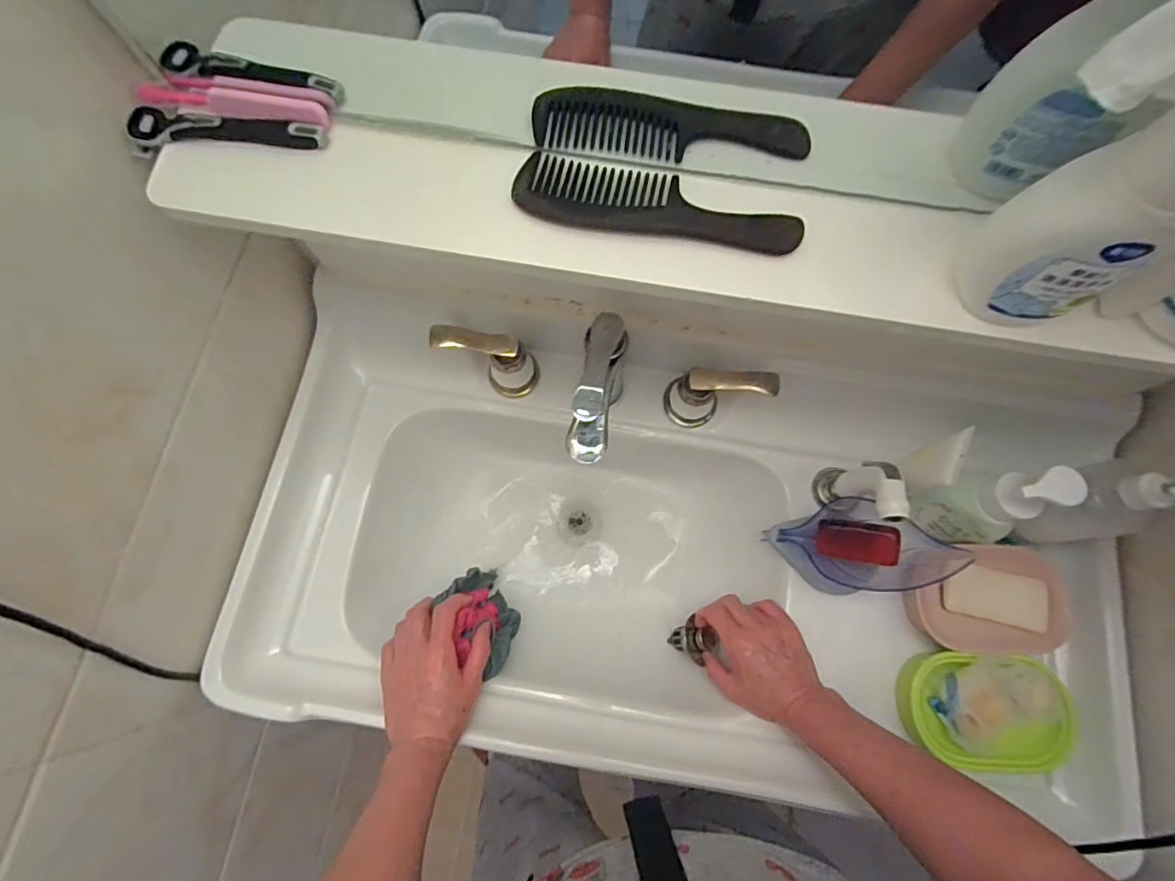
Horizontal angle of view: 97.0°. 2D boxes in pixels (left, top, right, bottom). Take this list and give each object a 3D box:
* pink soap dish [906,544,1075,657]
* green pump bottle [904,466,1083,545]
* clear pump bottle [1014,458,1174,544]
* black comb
[{"bbox_3d":[0.419,0.167,0.549,0.163,0.029,0.108,0,74,-1],"label":"pink soap dish"},{"bbox_3d":[0.398,0.064,0.509,0.058,0.143,0.065,-3,74,-2],"label":"green pump bottle"},{"bbox_3d":[0.463,0.064,0.487,0.058,0.179,0.055,25,75,6],"label":"clear pump bottle"},{"bbox_3d":[0.048,-0.161,0.355,0.190,0.012,0.049,12,74,3],"label":"black comb"}]

